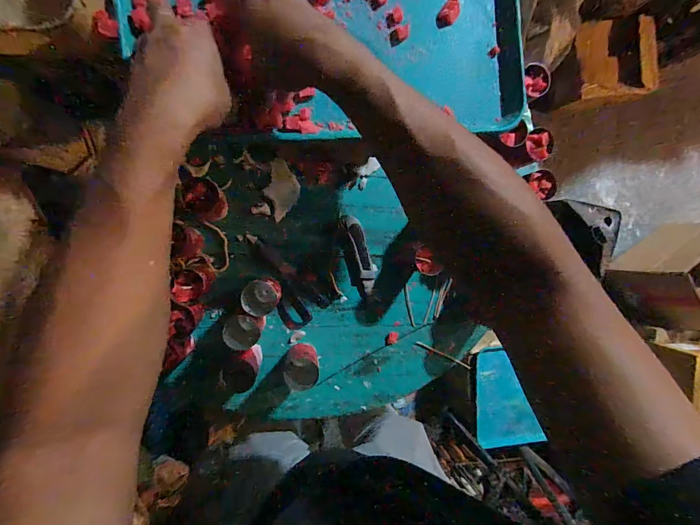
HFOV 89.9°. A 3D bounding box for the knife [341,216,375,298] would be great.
[{"bbox_3d":[0.021,-0.014,0.618,0.029,0.019,0.144,-19,97,-7],"label":"knife"}]

